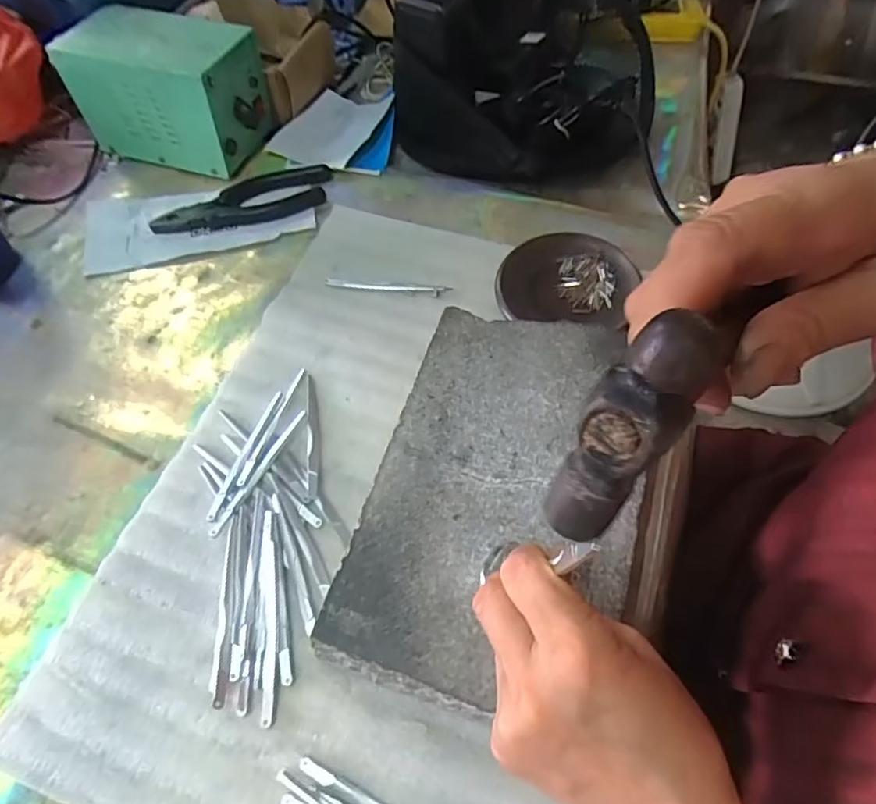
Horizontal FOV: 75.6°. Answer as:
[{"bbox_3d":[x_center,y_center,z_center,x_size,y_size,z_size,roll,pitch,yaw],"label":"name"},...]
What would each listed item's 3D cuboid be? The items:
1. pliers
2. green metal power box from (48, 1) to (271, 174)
[{"bbox_3d":[-0.182,-0.188,0.527,0.163,0.013,0.058,-14,59,-4],"label":"pliers"},{"bbox_3d":[-0.258,-0.299,0.547,0.159,0.103,0.095,15,61,12],"label":"green metal power box"}]

